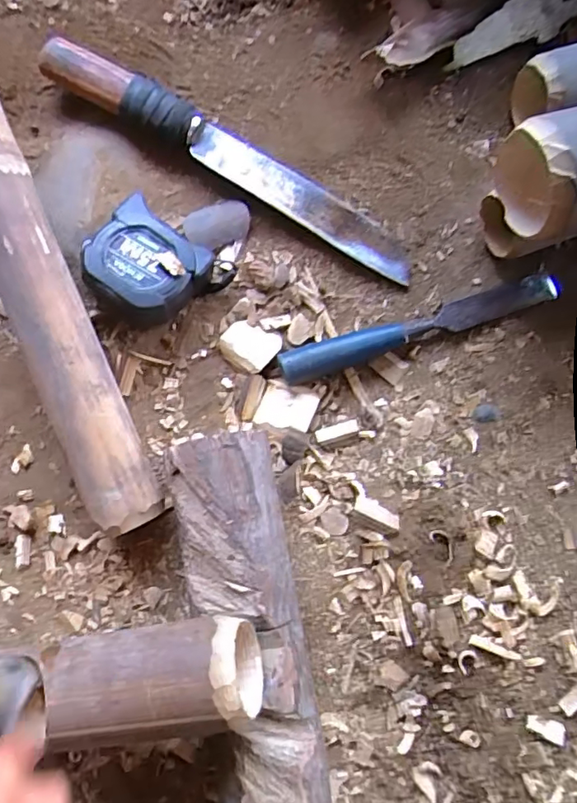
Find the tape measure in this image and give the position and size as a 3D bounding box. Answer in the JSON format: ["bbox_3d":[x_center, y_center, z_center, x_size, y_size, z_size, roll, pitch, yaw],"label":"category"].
[{"bbox_3d":[-0.103,-0.106,0.429,0.091,0.049,0.098,35,81,5],"label":"tape measure"}]

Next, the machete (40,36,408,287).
[{"bbox_3d":[-0.047,-0.204,0.452,0.339,0.036,0.041,30,81,5],"label":"machete"}]

